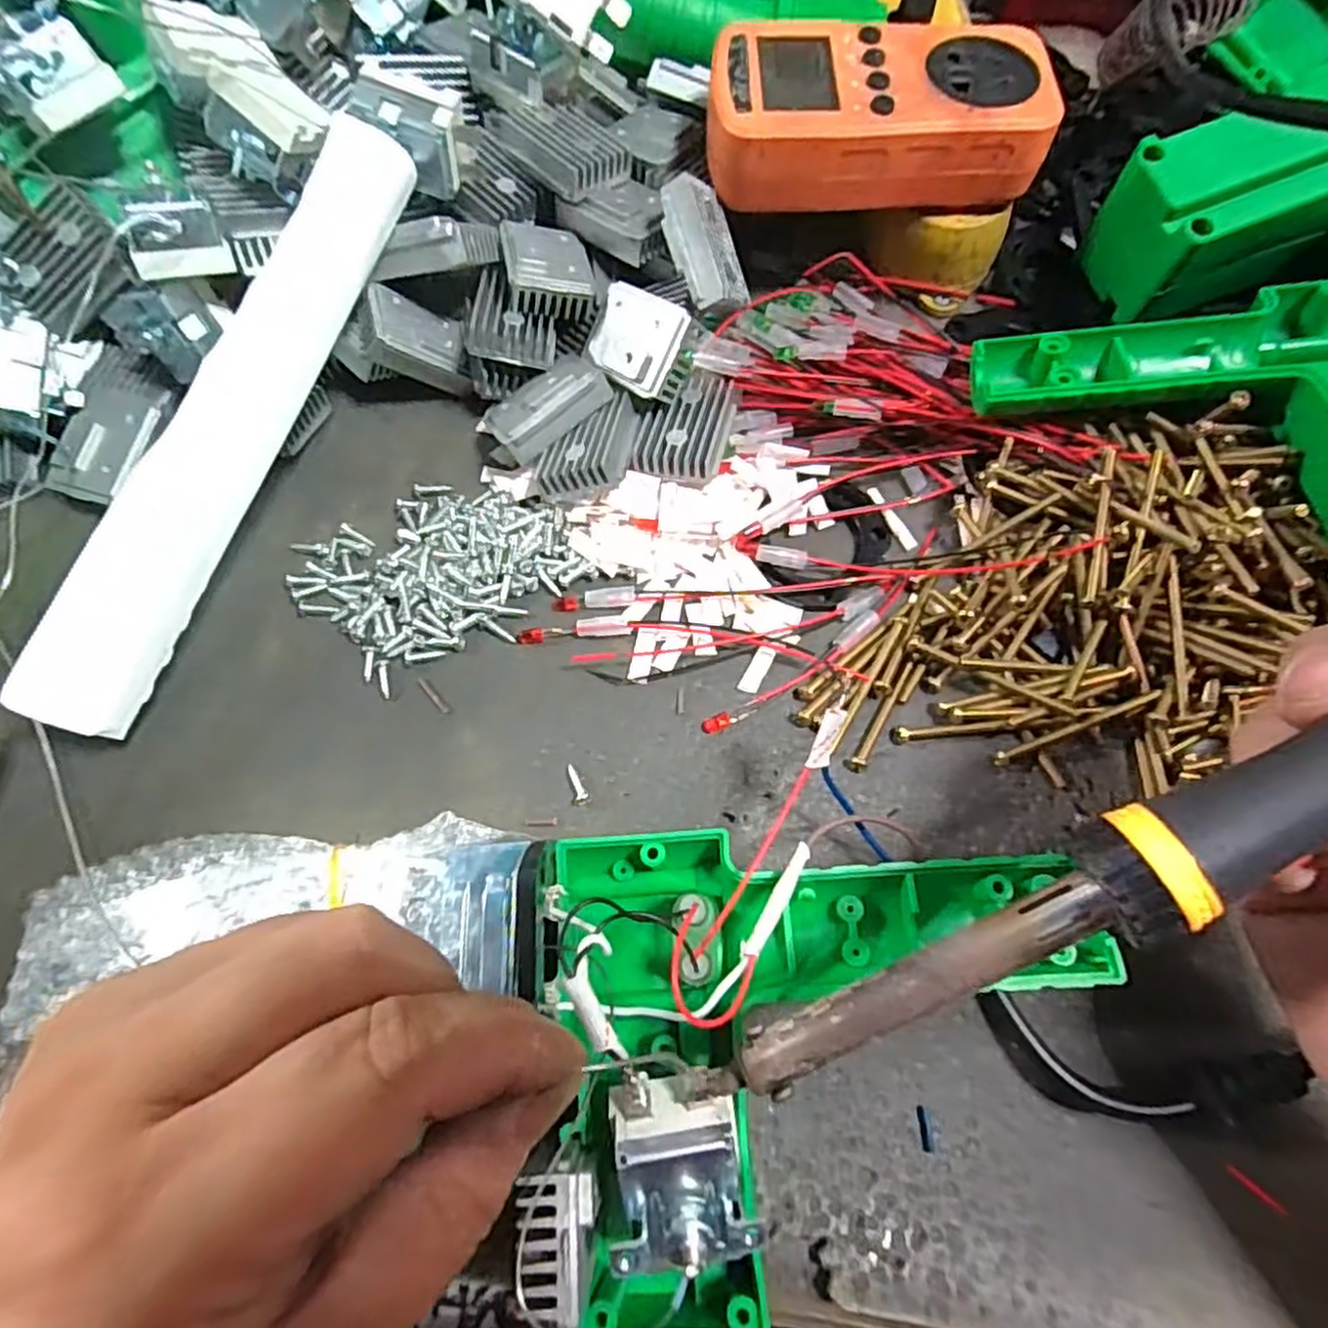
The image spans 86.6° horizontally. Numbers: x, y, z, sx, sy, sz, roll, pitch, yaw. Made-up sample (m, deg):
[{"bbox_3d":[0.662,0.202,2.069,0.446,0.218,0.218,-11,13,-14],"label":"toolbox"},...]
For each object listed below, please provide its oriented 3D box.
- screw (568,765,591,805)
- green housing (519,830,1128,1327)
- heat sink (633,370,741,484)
[{"bbox_3d":[-0.029,0.041,0.237,0.006,0.004,0.014,-19,71,-6],"label":"screw"},{"bbox_3d":[0.042,0.103,0.181,0.148,0.052,0.118,-1,70,0],"label":"green housing"},{"bbox_3d":[0.009,-0.095,0.276,0.034,0.009,0.048,13,71,5],"label":"heat sink"}]

